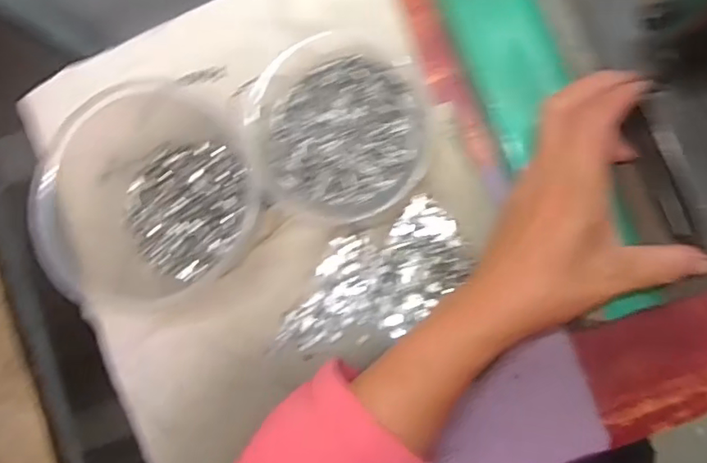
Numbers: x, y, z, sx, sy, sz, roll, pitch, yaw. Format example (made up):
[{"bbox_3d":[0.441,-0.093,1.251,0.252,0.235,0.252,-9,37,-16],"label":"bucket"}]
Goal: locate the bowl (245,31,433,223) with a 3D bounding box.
[{"bbox_3d":[-0.008,-0.074,0.390,0.119,0.038,0.128,0,89,7],"label":"bowl"}]

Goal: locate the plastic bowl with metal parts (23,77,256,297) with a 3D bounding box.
[{"bbox_3d":[-0.140,-0.024,0.385,0.138,0.069,0.138,0,89,7],"label":"plastic bowl with metal parts"}]

